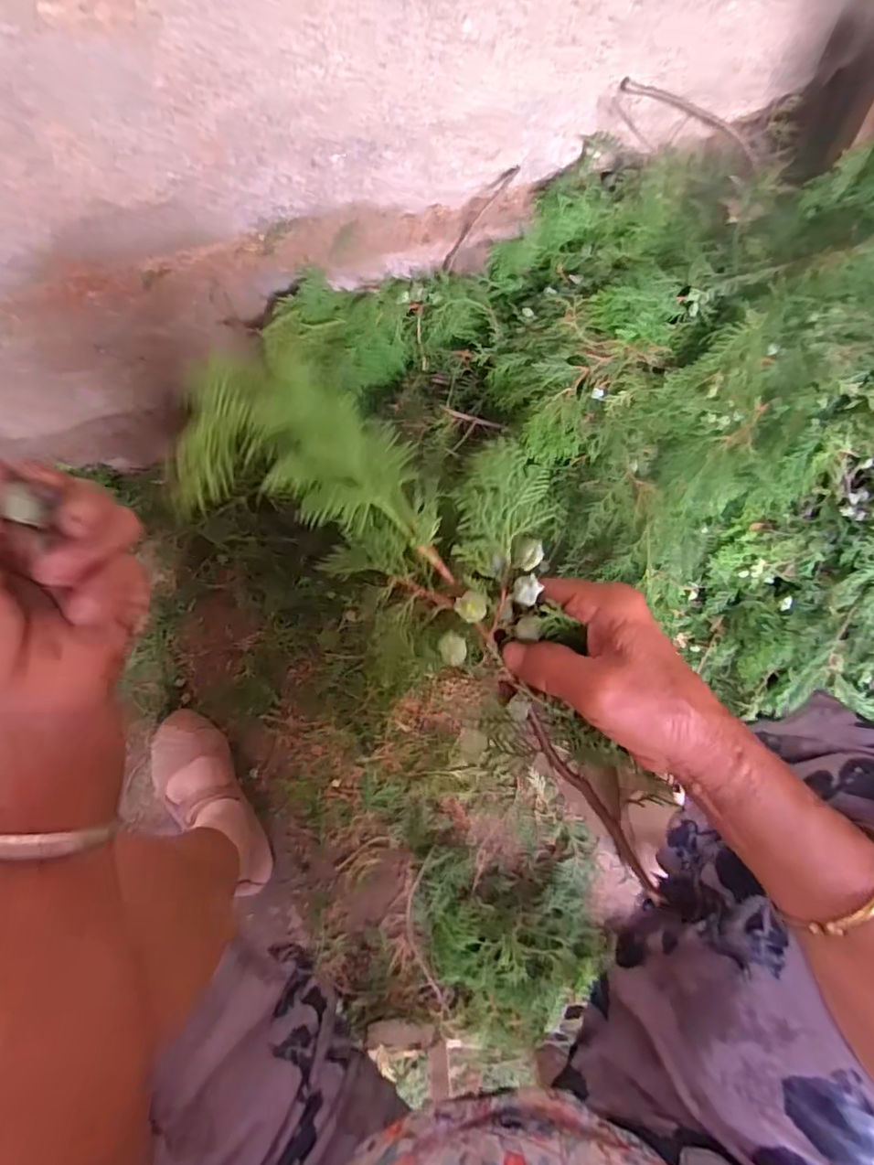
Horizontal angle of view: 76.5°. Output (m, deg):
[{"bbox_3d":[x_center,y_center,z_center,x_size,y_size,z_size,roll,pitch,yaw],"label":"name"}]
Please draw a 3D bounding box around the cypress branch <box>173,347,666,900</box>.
[{"bbox_3d":[0.009,0.001,0.301,0.359,0.072,0.113,42,77,-6],"label":"cypress branch"}]

